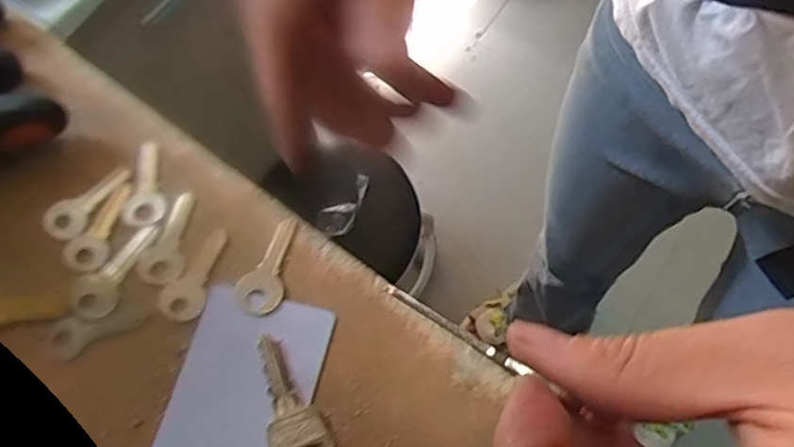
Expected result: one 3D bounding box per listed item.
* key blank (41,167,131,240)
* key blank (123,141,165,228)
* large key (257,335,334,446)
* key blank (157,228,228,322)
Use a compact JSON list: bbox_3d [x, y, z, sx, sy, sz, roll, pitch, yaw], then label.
[{"bbox_3d":[-0.138,-0.011,0.262,0.017,0.004,0.042,33,73,14],"label":"key blank"},{"bbox_3d":[-0.111,-0.018,0.265,0.018,0.004,0.041,5,69,5],"label":"key blank"},{"bbox_3d":[-0.043,0.069,0.226,0.022,0.004,0.052,-21,69,-6],"label":"large key"},{"bbox_3d":[-0.083,0.022,0.248,0.018,0.004,0.041,33,73,14],"label":"key blank"}]

